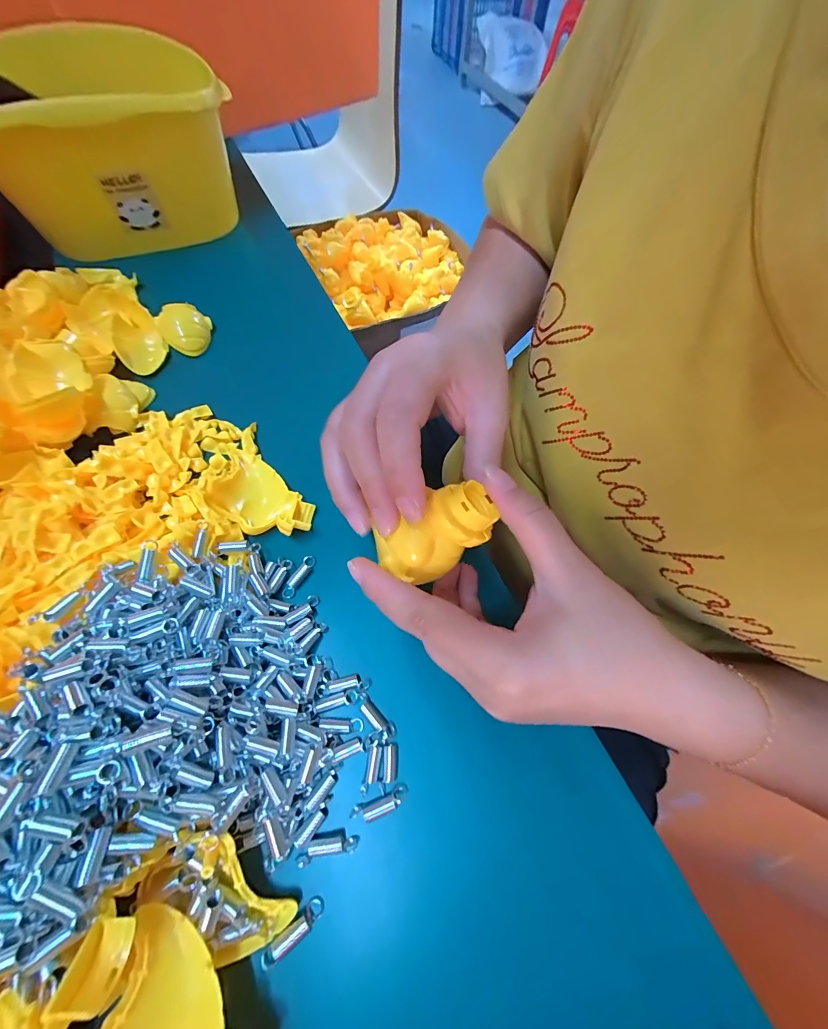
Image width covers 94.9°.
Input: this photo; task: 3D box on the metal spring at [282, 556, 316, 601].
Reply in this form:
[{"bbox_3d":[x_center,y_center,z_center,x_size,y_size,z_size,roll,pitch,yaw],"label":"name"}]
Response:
[{"bbox_3d":[-0.070,0.038,0.231,0.006,0.008,0.028,29,65,11],"label":"metal spring"}]

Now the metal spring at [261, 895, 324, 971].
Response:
[{"bbox_3d":[-0.052,0.180,0.164,0.031,0.006,0.007,-36,71,-19],"label":"metal spring"}]

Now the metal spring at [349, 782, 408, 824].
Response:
[{"bbox_3d":[-0.017,0.141,0.185,0.029,0.008,0.008,-20,66,-13],"label":"metal spring"}]

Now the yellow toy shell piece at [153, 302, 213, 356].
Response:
[{"bbox_3d":[-0.186,-0.153,0.311,0.038,0.019,0.039,1,63,-3],"label":"yellow toy shell piece"}]

